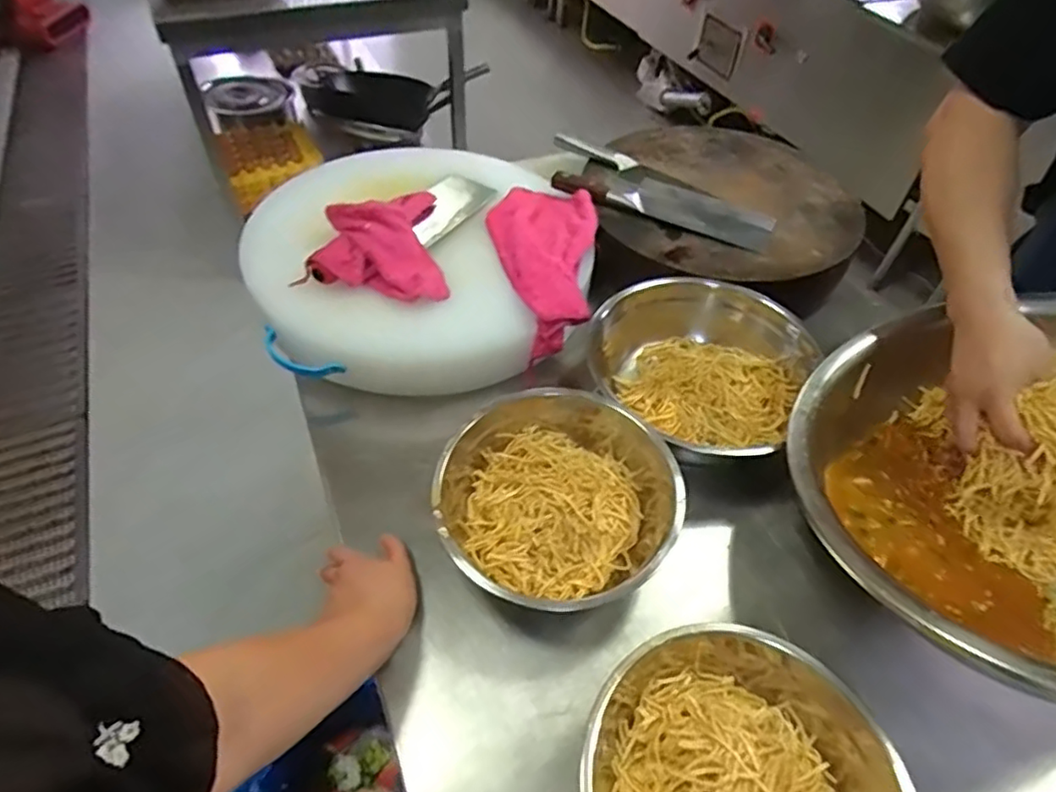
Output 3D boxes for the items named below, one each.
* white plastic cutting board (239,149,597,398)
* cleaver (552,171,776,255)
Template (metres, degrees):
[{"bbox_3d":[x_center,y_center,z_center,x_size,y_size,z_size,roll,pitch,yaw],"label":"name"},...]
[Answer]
[{"bbox_3d":[-0.166,-0.173,0.851,0.387,0.128,0.410,-30,57,-25],"label":"white plastic cutting board"},{"bbox_3d":[0.192,-0.279,0.902,0.310,0.032,0.088,19,51,13],"label":"cleaver"}]

